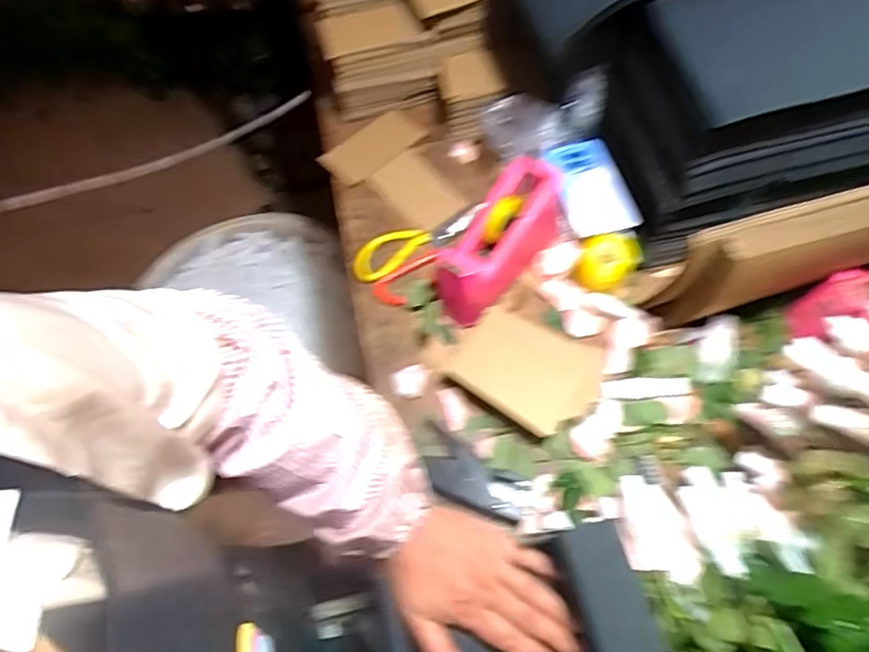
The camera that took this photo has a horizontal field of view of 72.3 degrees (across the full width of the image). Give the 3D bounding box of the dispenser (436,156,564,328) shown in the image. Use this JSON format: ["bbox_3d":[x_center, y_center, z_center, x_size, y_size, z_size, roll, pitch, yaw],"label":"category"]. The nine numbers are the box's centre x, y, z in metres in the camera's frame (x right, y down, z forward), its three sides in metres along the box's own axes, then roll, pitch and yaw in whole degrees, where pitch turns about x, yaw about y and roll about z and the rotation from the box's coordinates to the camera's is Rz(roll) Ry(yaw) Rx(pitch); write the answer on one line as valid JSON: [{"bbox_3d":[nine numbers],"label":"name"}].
[{"bbox_3d":[0.078,-0.101,0.738,0.082,0.097,0.200,34,72,18],"label":"dispenser"}]

